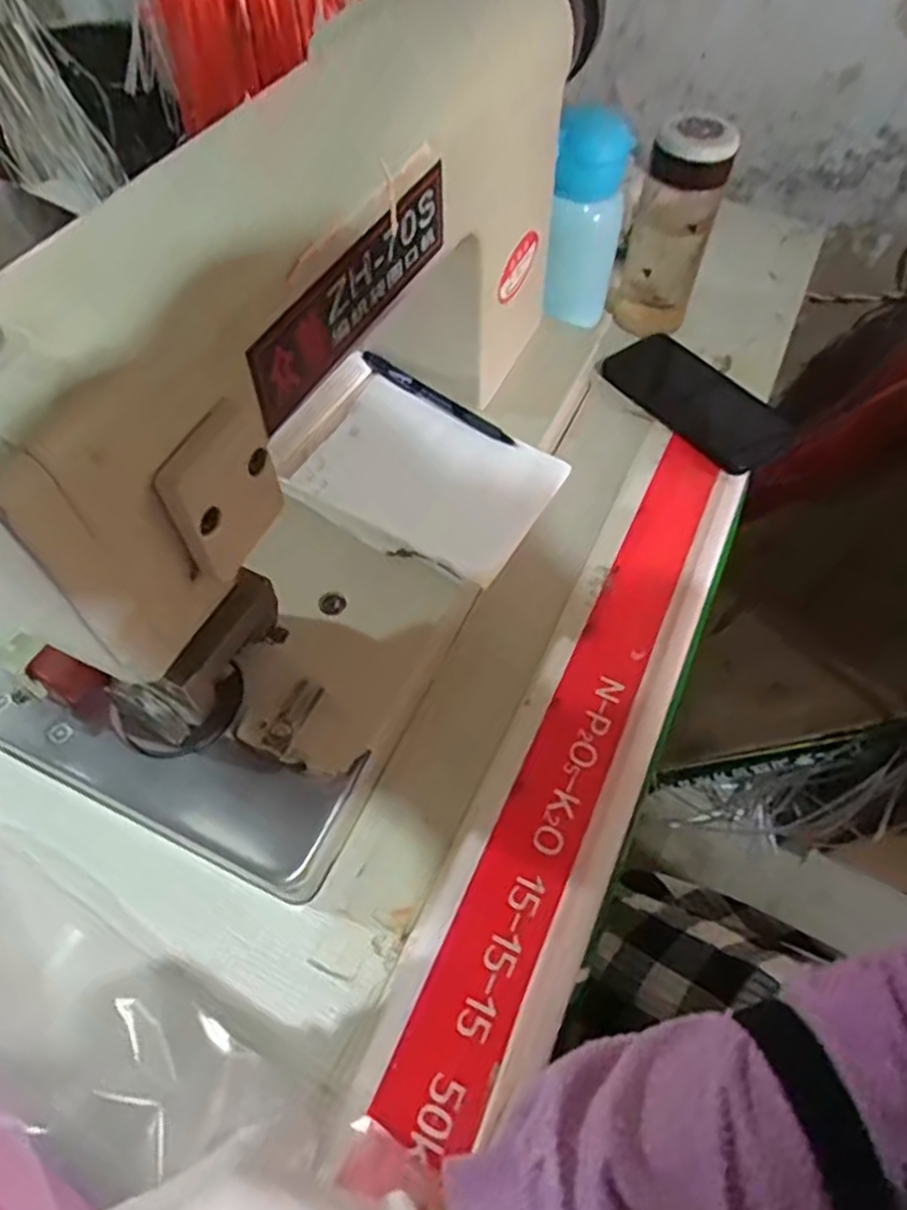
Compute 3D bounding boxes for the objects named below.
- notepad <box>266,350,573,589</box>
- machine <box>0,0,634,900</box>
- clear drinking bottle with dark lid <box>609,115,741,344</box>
[{"bbox_3d":[-0.029,-0.096,0.530,0.188,0.028,0.131,29,61,11],"label":"notepad"},{"bbox_3d":[-0.036,-0.136,0.441,0.243,0.312,0.523,27,61,14],"label":"machine"},{"bbox_3d":[0.190,-0.328,0.645,0.074,0.169,0.061,15,60,9],"label":"clear drinking bottle with dark lid"}]

